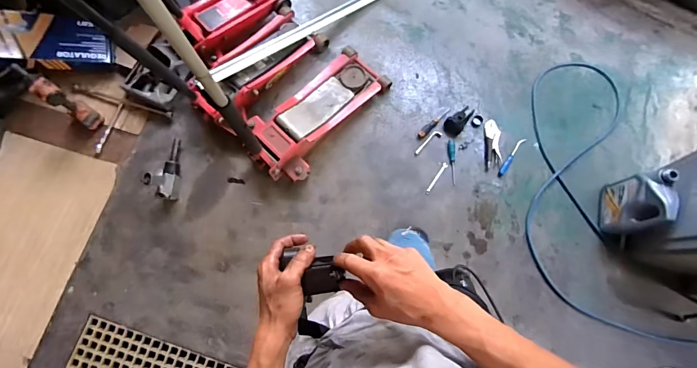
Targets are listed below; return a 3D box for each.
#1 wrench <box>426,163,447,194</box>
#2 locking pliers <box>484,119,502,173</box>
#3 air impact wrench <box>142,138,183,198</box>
[{"bbox_3d":[0.376,-0.022,1.581,0.020,0.009,0.162,34,78,8],"label":"wrench"},{"bbox_3d":[0.624,-0.172,1.592,0.067,0.032,0.221,2,76,0],"label":"locking pliers"},{"bbox_3d":[-0.752,-0.081,1.510,0.067,0.178,0.271,-1,76,-1],"label":"air impact wrench"}]

